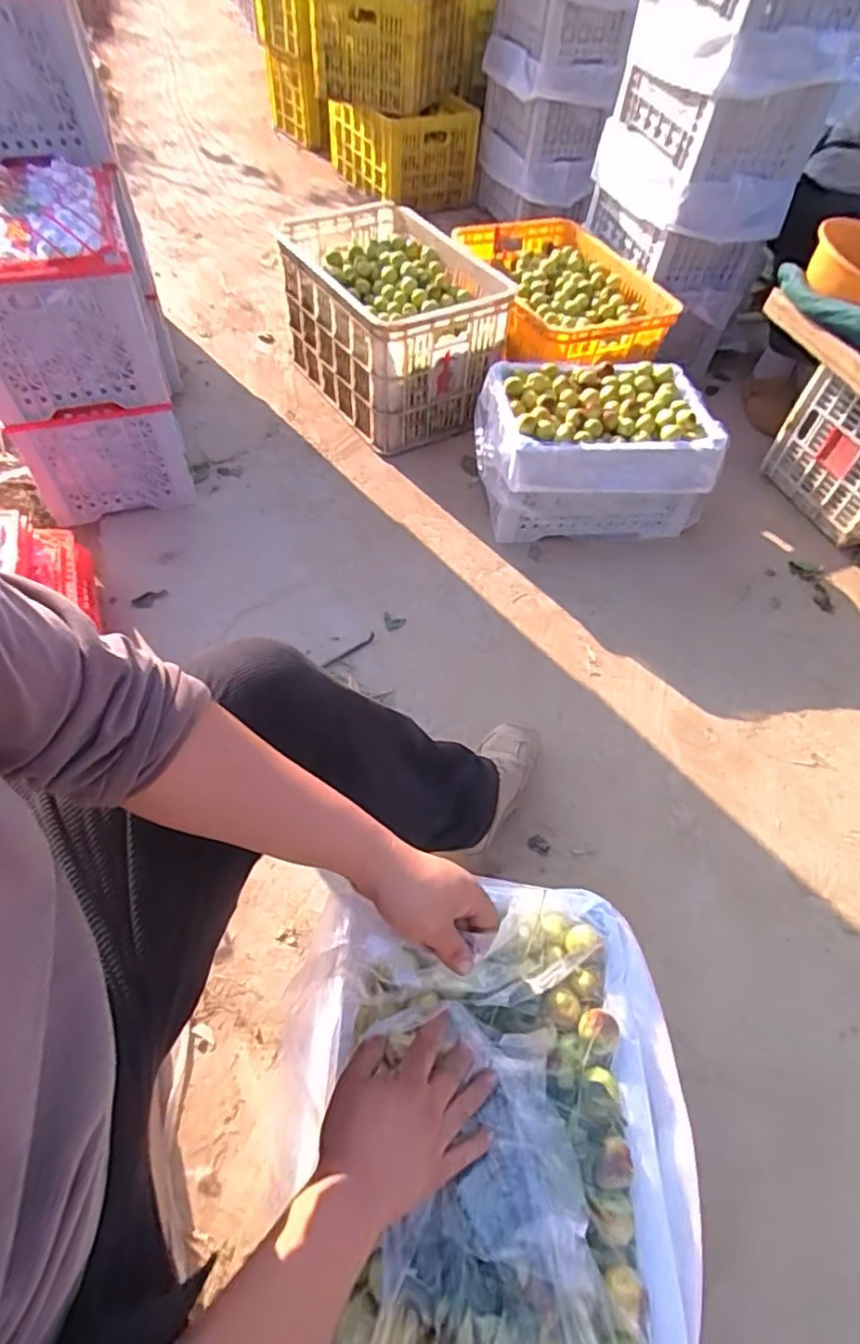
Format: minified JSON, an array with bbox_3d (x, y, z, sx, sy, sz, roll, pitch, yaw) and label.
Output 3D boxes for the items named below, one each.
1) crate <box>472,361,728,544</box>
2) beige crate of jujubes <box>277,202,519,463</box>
[{"bbox_3d":[0.322,-0.448,1.312,0.443,0.254,0.266,-4,56,-5],"label":"crate"},{"bbox_3d":[-0.081,-0.802,1.476,0.345,0.297,0.508,-30,62,-23],"label":"beige crate of jujubes"}]

